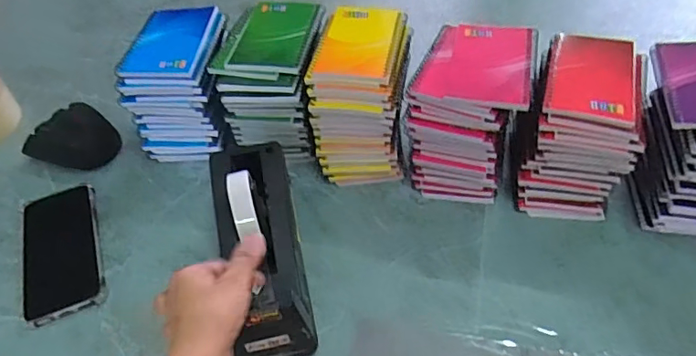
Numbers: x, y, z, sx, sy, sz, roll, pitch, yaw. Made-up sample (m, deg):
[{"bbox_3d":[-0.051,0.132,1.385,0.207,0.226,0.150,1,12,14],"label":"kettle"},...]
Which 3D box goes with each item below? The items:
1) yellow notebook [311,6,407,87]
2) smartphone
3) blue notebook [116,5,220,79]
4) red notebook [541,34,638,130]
[{"bbox_3d":[0.015,-0.151,0.571,0.087,0.012,0.131,8,50,10],"label":"yellow notebook"},{"bbox_3d":[-0.316,0.078,0.563,0.082,0.011,0.173,-18,51,-12],"label":"smartphone"},{"bbox_3d":[-0.211,-0.163,0.606,0.088,0.012,0.129,1,49,4],"label":"blue notebook"},{"bbox_3d":[0.245,-0.103,0.514,0.079,0.015,0.129,14,52,15],"label":"red notebook"}]

